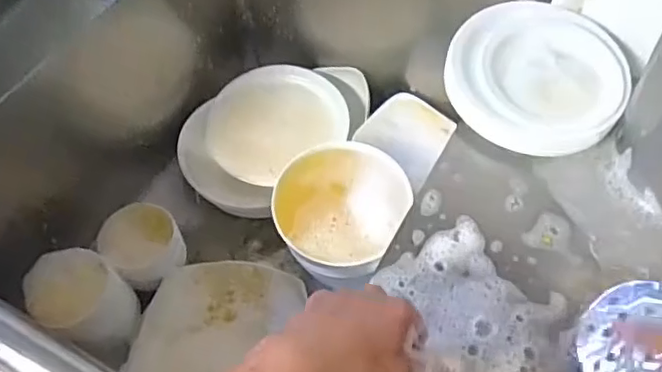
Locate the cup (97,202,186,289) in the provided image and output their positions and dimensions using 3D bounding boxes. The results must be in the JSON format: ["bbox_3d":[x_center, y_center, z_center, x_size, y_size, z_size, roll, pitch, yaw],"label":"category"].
[{"bbox_3d":[-0.258,0.078,0.818,0.099,0.070,0.096,1,58,-2],"label":"cup"}]

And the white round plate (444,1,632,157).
[{"bbox_3d":[0.223,-0.120,0.644,0.175,0.019,0.183,-1,74,3],"label":"white round plate"}]

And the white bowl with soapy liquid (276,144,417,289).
[{"bbox_3d":[0.011,0.034,0.809,0.169,0.074,0.174,15,59,7],"label":"white bowl with soapy liquid"}]

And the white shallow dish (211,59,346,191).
[{"bbox_3d":[-0.092,-0.111,0.964,0.213,0.036,0.194,1,58,-2],"label":"white shallow dish"}]

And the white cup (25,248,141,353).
[{"bbox_3d":[-0.316,0.149,0.770,0.130,0.083,0.099,30,62,15],"label":"white cup"}]

